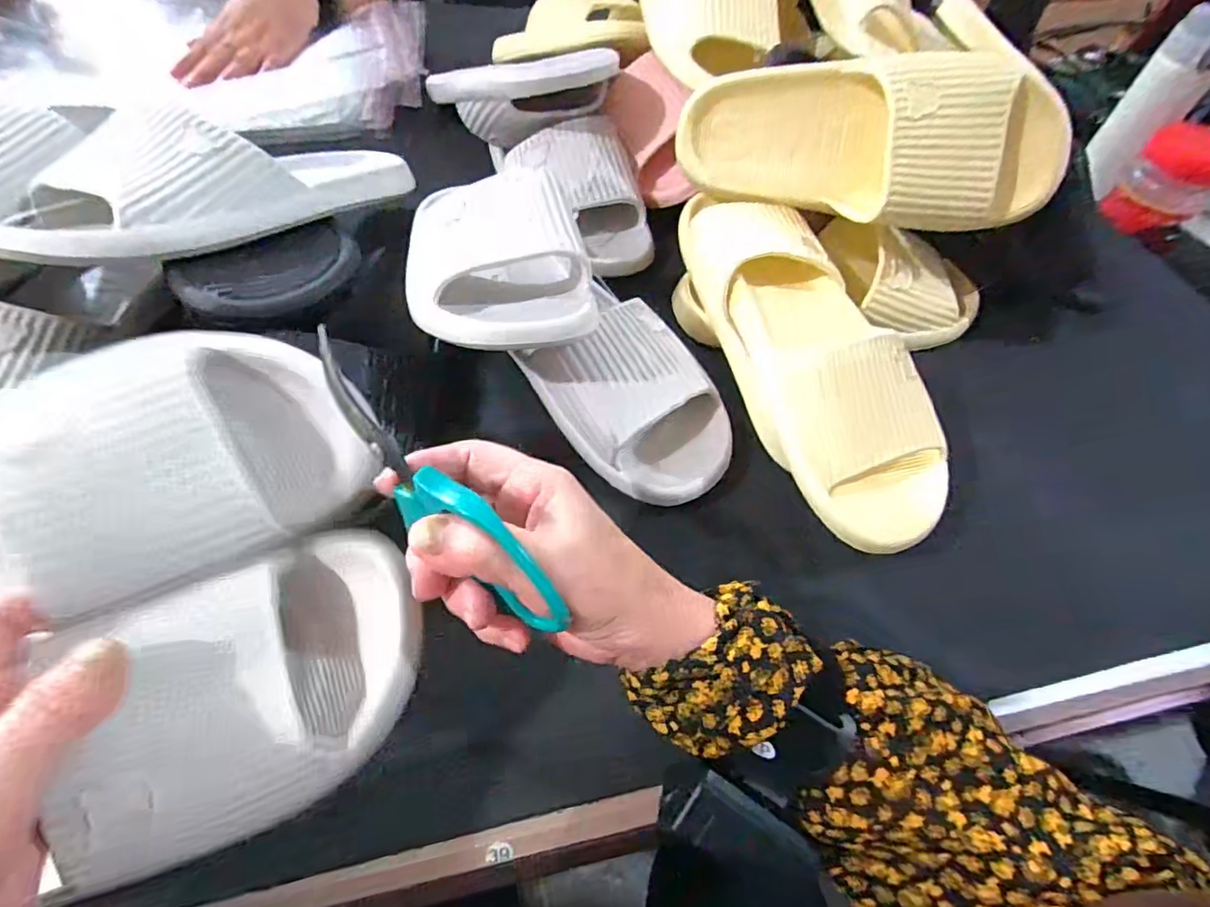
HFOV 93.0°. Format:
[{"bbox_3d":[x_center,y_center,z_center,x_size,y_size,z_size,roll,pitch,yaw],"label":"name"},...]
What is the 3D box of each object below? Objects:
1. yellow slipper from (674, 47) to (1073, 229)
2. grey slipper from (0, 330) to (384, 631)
[{"bbox_3d":[0.180,-0.224,0.404,0.256,0.102,0.080,12,29,12],"label":"yellow slipper"},{"bbox_3d":[-0.236,0.027,0.233,0.253,0.071,0.101,-19,60,-9],"label":"grey slipper"}]

